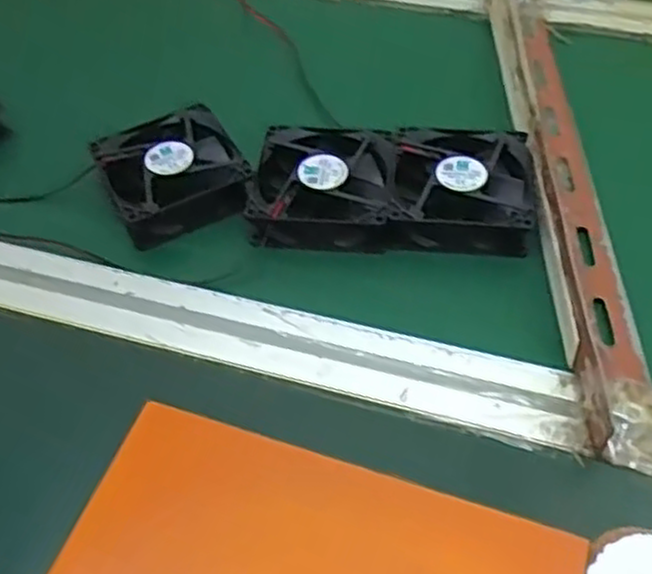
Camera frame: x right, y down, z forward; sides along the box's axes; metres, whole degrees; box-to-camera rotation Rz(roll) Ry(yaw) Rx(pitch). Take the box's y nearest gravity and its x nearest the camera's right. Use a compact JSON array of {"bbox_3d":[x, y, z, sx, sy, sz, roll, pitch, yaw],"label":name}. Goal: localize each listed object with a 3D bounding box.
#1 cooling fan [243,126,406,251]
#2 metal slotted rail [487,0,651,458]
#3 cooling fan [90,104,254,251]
[{"bbox_3d":[0.000,-0.058,0.451,0.083,0.027,0.078,1,50,5],"label":"cooling fan"},{"bbox_3d":[0.137,-0.080,0.456,0.047,0.034,0.379,-2,50,3],"label":"metal slotted rail"},{"bbox_3d":[-0.093,-0.070,0.464,0.081,0.030,0.083,-22,52,-14],"label":"cooling fan"}]

